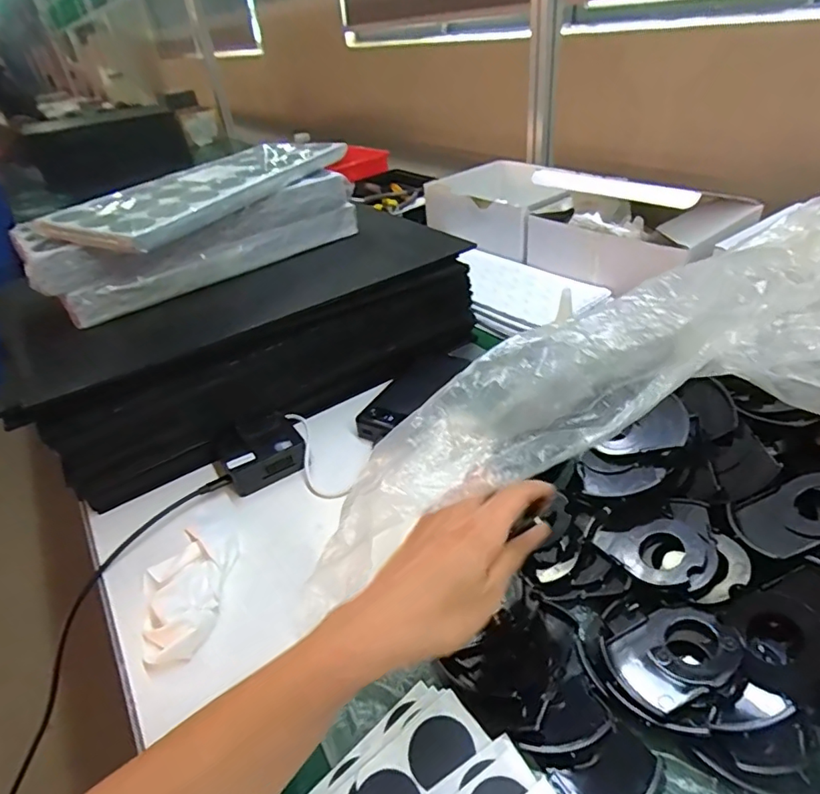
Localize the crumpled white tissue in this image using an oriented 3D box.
[{"bbox_3d":[-0.185,0.158,0.425,0.070,0.032,0.114,-4,36,4],"label":"crumpled white tissue"}]

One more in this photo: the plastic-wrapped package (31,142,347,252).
[{"bbox_3d":[-0.236,-0.254,0.629,0.157,0.032,0.349,15,41,27],"label":"plastic-wrapped package"}]

